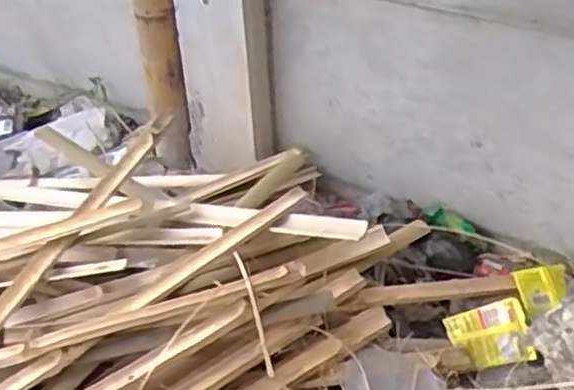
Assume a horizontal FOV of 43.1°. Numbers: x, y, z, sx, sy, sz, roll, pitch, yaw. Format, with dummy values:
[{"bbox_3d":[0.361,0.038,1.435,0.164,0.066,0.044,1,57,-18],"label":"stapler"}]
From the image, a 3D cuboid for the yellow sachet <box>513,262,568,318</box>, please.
[{"bbox_3d":[0.422,0.155,1.196,0.083,0.007,0.075,-14,67,-4],"label":"yellow sachet"}]

